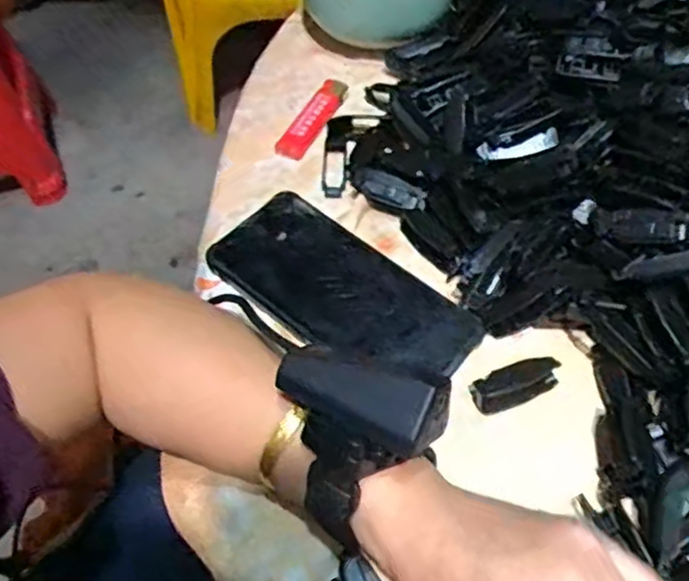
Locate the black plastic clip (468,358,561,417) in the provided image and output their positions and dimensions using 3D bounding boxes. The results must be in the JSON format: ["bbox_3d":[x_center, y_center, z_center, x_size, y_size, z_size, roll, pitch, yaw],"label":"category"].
[{"bbox_3d":[0.094,0.051,0.366,0.047,0.020,0.019,-18,56,-11],"label":"black plastic clip"}]

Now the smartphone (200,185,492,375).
[{"bbox_3d":[-0.002,0.000,0.398,0.162,0.010,0.079,36,63,24],"label":"smartphone"}]

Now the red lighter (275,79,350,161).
[{"bbox_3d":[-0.021,-0.128,0.489,0.022,0.015,0.082,24,59,18],"label":"red lighter"}]

